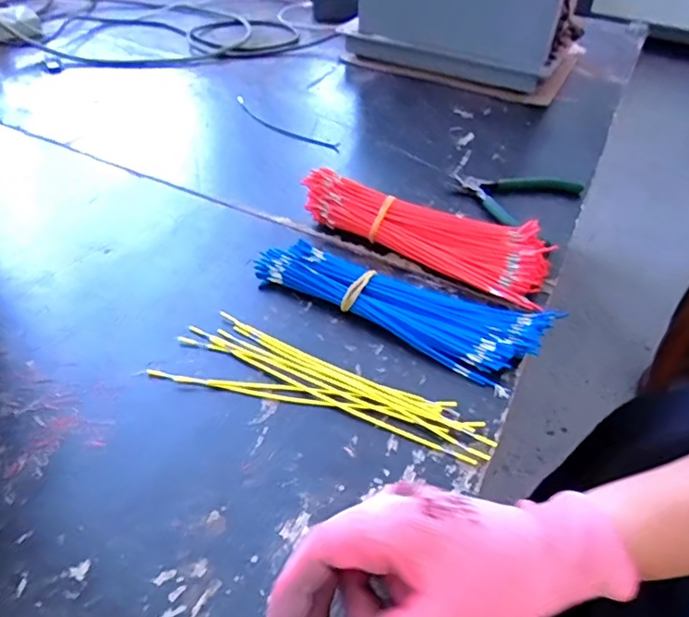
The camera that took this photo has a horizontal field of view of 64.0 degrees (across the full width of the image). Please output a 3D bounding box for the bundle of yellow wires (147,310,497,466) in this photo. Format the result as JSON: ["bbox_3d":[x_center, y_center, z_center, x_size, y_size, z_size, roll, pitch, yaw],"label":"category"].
[{"bbox_3d":[-0.014,0.055,0.432,0.252,0.012,0.070,15,45,11],"label":"bundle of yellow wires"}]

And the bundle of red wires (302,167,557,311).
[{"bbox_3d":[0.075,-0.076,0.549,0.254,0.044,0.084,20,47,16],"label":"bundle of red wires"}]

